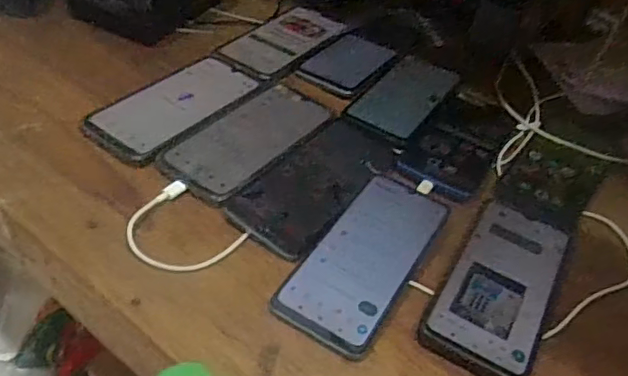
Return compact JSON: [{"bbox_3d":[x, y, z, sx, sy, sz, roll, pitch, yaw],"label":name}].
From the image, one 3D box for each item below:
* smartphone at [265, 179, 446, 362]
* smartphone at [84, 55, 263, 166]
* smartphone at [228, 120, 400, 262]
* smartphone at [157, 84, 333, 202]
[{"bbox_3d":[0.042,0.049,0.461,0.074,0.009,0.173,26,48,19],"label":"smartphone"},{"bbox_3d":[-0.129,-0.082,0.568,0.085,0.006,0.173,28,48,20],"label":"smartphone"},{"bbox_3d":[0.008,-0.010,0.513,0.075,0.006,0.177,29,49,22],"label":"smartphone"},{"bbox_3d":[-0.055,-0.051,0.548,0.078,0.006,0.174,30,49,23],"label":"smartphone"}]

